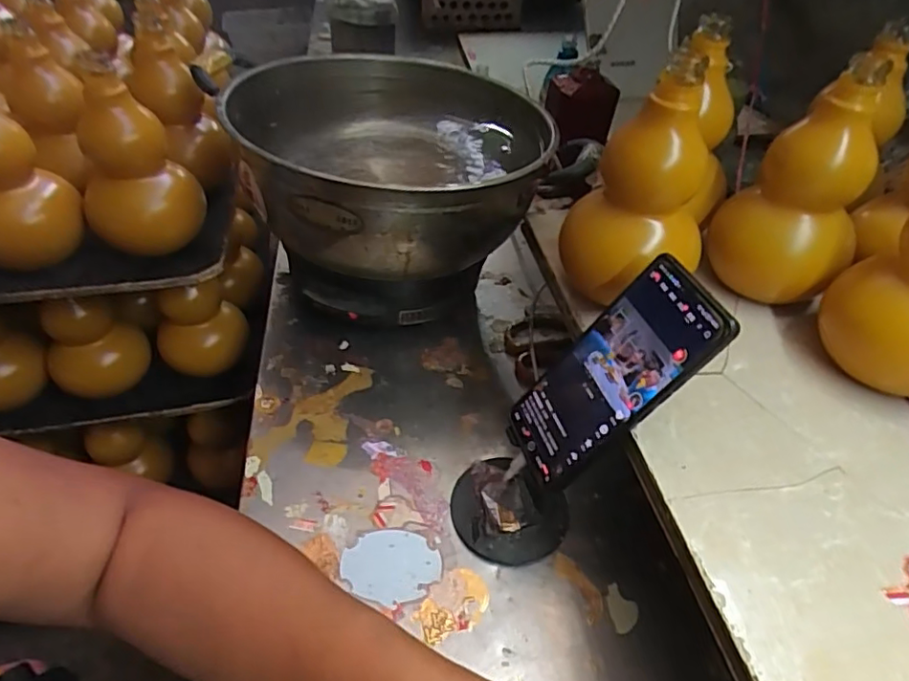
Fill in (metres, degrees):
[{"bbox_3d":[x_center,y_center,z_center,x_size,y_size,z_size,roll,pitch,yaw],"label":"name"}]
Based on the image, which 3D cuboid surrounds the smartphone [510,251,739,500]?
[{"bbox_3d":[0.100,0.025,0.377,0.012,0.162,0.073,21,32,-34],"label":"smartphone"}]

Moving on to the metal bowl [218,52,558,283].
[{"bbox_3d":[-0.046,-0.177,0.577,0.272,0.119,0.290,-1,43,-5],"label":"metal bowl"}]

